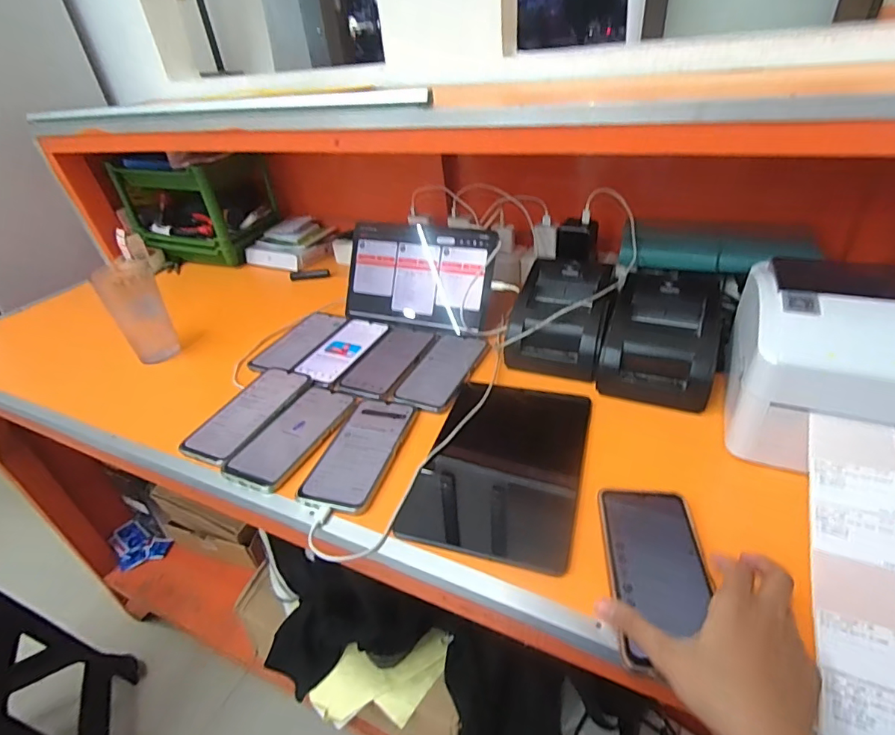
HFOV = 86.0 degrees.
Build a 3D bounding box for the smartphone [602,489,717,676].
[{"bbox_3d":[0.177,0.169,0.404,0.078,0.010,0.160,1,36,9],"label":"smartphone"}]

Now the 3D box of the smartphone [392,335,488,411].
[{"bbox_3d":[-0.006,0.003,0.670,0.080,0.005,0.165,11,39,23],"label":"smartphone"}]

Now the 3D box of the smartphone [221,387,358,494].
[{"bbox_3d":[-0.186,0.079,0.584,0.082,0.006,0.170,12,39,23],"label":"smartphone"}]

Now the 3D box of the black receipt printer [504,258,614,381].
[{"bbox_3d":[0.158,-0.065,0.675,0.125,0.112,0.157,9,38,19],"label":"black receipt printer"}]

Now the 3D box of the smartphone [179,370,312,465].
[{"bbox_3d":[-0.256,0.055,0.621,0.084,0.009,0.169,12,39,23],"label":"smartphone"}]

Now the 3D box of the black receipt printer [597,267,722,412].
[{"bbox_3d":[0.269,-0.040,0.606,0.126,0.097,0.151,11,39,22],"label":"black receipt printer"}]

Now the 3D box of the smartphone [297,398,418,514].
[{"bbox_3d":[-0.097,0.095,0.555,0.084,0.010,0.167,7,37,17],"label":"smartphone"}]

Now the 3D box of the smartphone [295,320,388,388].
[{"bbox_3d":[-0.160,-0.028,0.732,0.084,0.006,0.172,10,39,21],"label":"smartphone"}]

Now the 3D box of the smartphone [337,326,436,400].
[{"bbox_3d":[-0.085,-0.011,0.705,0.084,0.008,0.168,11,39,22],"label":"smartphone"}]

